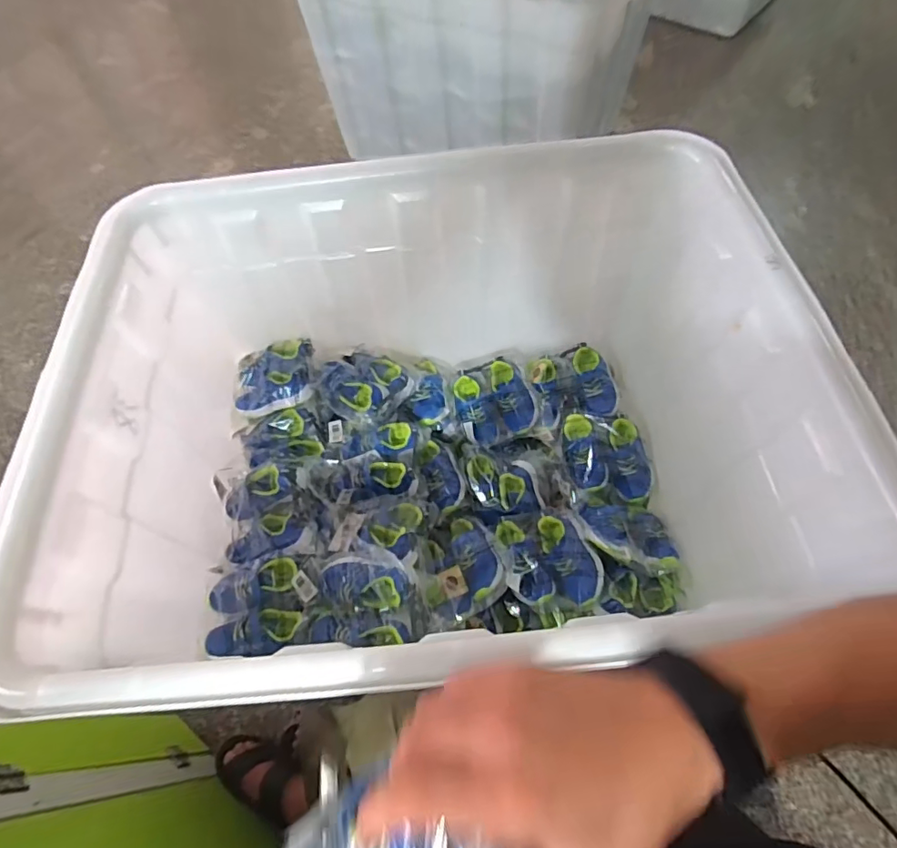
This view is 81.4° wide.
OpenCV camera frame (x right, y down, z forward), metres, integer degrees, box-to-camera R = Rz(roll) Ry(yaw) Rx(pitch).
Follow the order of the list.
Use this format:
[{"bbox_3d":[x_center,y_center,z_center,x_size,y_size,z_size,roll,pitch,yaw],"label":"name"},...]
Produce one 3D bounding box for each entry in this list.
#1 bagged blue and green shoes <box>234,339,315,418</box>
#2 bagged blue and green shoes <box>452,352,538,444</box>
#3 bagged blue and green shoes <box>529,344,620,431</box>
[{"bbox_3d":[-0.355,-0.098,1.056,0.164,0.057,0.158,-10,61,-2],"label":"bagged blue and green shoes"},{"bbox_3d":[0.096,-0.049,1.105,0.168,0.070,0.159,-18,61,-7],"label":"bagged blue and green shoes"},{"bbox_3d":[0.265,-0.080,1.105,0.173,0.069,0.173,-1,61,3],"label":"bagged blue and green shoes"}]

